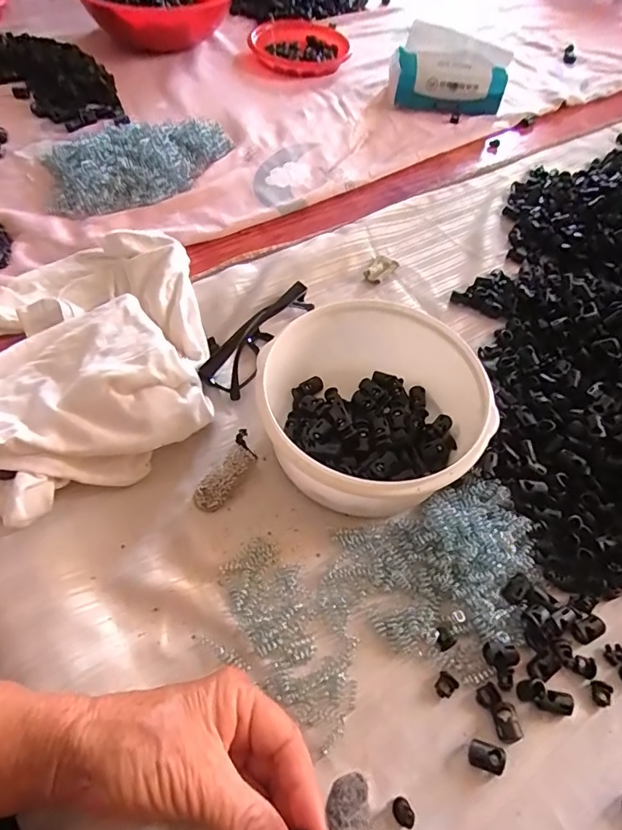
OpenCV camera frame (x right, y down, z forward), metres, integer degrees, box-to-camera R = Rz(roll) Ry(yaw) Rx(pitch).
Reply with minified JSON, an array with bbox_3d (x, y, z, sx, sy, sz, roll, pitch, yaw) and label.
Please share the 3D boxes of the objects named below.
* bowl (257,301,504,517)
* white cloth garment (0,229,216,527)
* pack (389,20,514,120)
[{"bbox_3d":[0.040,-0.001,0.357,0.147,0.077,0.157,2,56,-3],"label":"bowl"},{"bbox_3d":[-0.207,-0.061,0.405,0.225,0.056,0.291,-11,57,-11],"label":"white cloth garment"},{"bbox_3d":[0.191,-0.472,0.684,0.161,0.079,0.060,17,57,8],"label":"pack"}]

